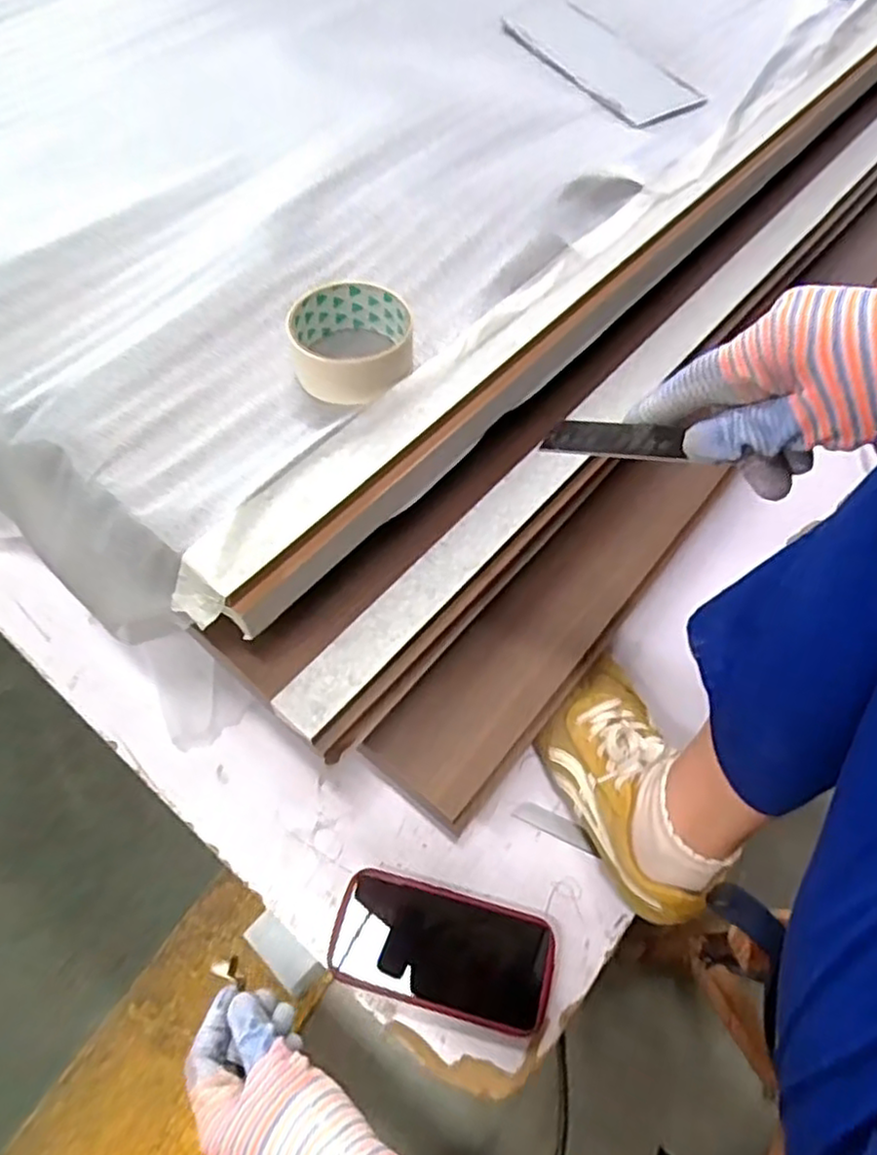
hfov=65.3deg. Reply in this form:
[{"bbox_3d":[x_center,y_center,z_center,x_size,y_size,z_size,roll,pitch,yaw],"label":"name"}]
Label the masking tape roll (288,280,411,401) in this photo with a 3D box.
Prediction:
[{"bbox_3d":[-0.061,-0.168,0.485,0.082,0.040,0.075,1,60,-2],"label":"masking tape roll"}]

